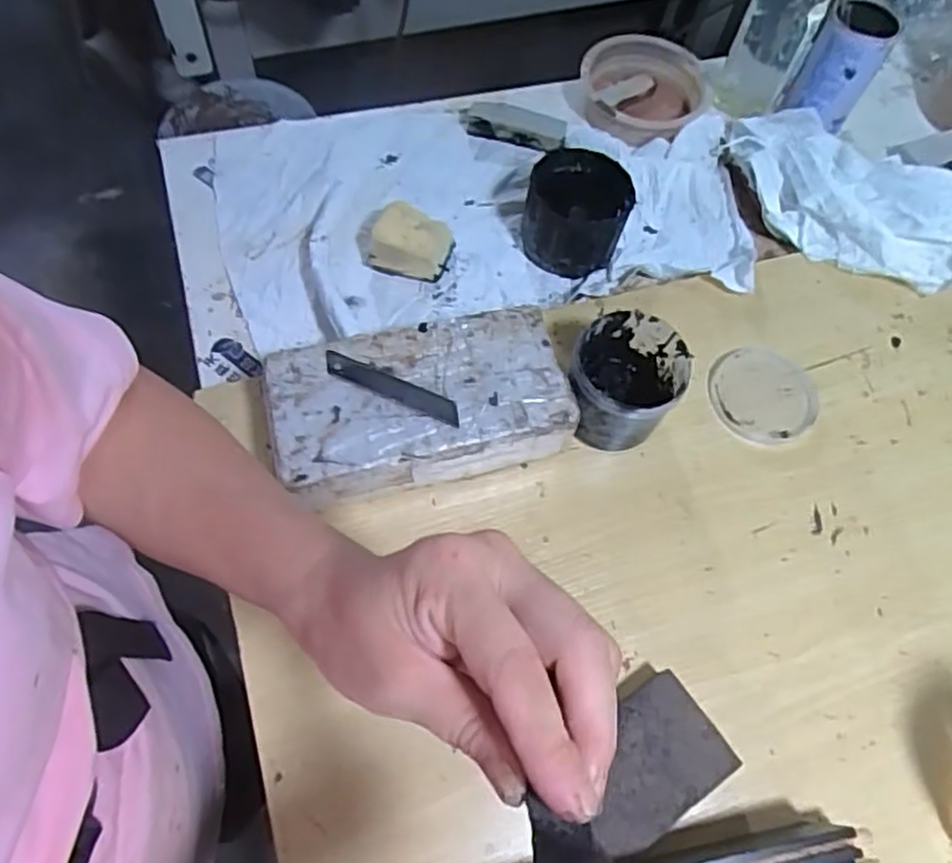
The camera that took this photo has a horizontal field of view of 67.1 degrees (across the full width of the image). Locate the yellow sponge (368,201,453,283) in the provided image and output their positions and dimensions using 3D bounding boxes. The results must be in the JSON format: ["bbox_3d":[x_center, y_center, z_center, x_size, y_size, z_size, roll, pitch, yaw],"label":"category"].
[{"bbox_3d":[-0.059,-0.163,0.611,0.071,0.040,0.052,16,64,4],"label":"yellow sponge"}]

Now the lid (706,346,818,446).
[{"bbox_3d":[0.231,-0.032,0.574,0.084,0.004,0.088,2,64,-3],"label":"lid"}]

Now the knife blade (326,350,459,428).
[{"bbox_3d":[-0.057,-0.030,0.484,0.098,0.004,0.018,23,65,7],"label":"knife blade"}]

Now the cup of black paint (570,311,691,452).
[{"bbox_3d":[0.110,-0.034,0.533,0.076,0.076,0.079,2,64,-3],"label":"cup of black paint"}]

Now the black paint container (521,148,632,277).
[{"bbox_3d":[0.085,-0.187,0.621,0.088,0.063,0.093,16,64,3],"label":"black paint container"}]

